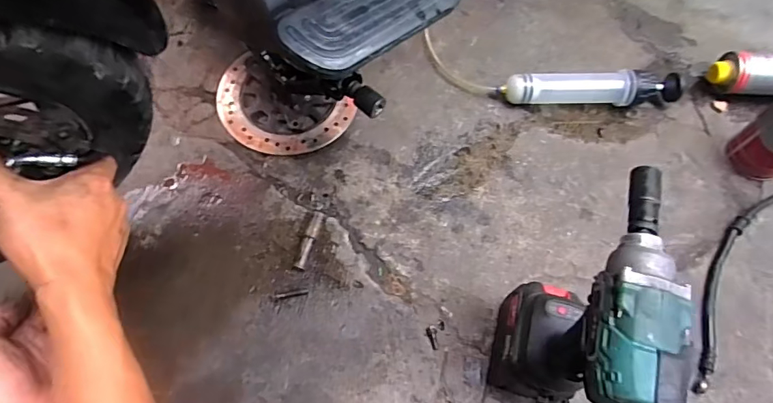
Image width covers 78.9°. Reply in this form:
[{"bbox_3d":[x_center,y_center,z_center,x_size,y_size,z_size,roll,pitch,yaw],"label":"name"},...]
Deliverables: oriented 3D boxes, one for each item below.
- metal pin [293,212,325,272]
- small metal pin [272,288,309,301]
[{"bbox_3d":[-0.102,0.050,0.624,0.018,0.018,0.083,13,65,3],"label":"metal pin"},{"bbox_3d":[-0.123,0.119,0.601,0.045,0.004,0.010,-10,66,-8],"label":"small metal pin"}]

